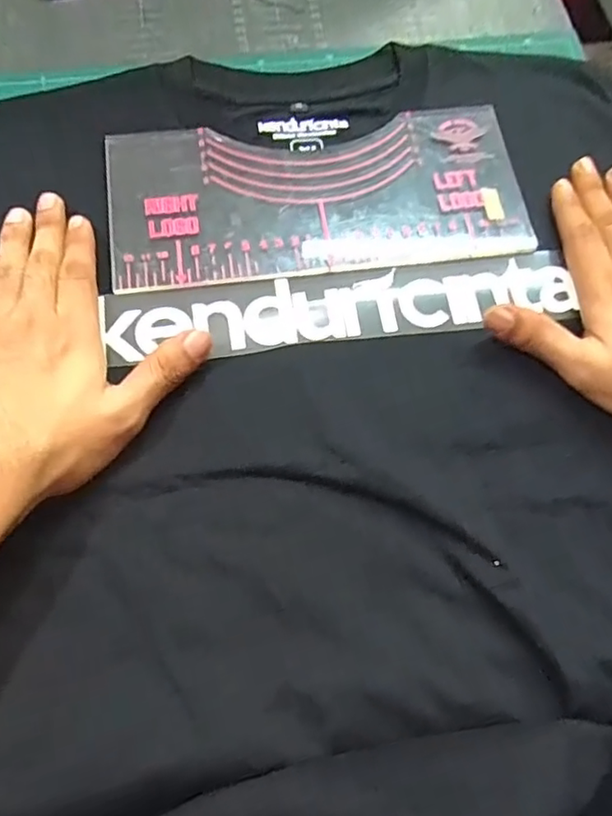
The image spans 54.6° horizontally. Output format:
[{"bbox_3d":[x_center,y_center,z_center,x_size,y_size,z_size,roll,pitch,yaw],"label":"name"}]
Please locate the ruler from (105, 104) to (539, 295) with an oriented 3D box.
[{"bbox_3d":[0.008,-0.136,0.374,0.254,0.004,0.113,-7,71,-6],"label":"ruler"}]

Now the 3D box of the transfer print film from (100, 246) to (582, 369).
[{"bbox_3d":[0.023,-0.062,0.350,0.273,0.004,0.045,-7,69,-6],"label":"transfer print film"}]

